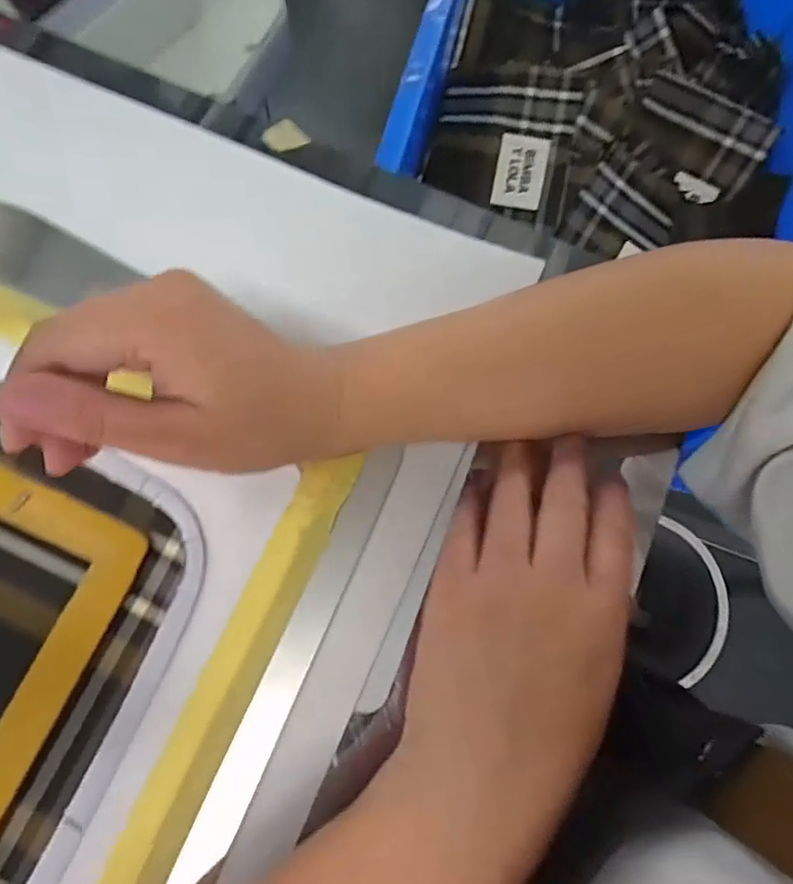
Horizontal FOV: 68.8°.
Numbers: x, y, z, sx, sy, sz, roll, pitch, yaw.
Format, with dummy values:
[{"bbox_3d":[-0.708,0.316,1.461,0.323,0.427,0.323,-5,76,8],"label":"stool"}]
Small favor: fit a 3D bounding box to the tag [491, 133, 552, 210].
[{"bbox_3d":[0.110,-0.239,0.513,0.042,0.004,0.063,11,93,8],"label":"tag"}]

